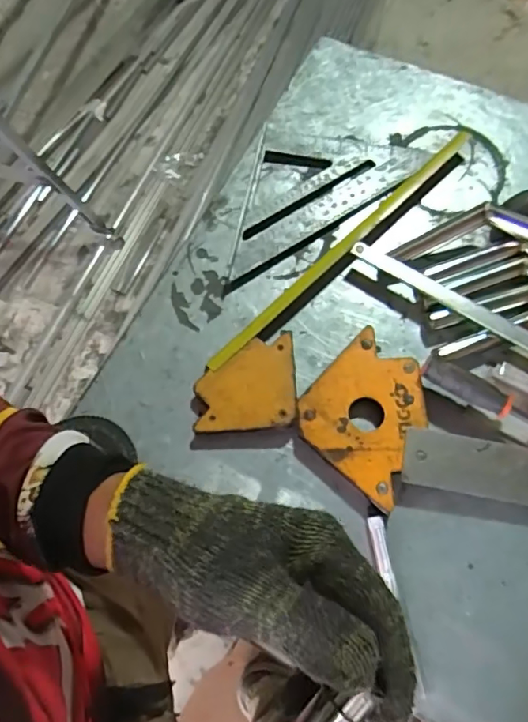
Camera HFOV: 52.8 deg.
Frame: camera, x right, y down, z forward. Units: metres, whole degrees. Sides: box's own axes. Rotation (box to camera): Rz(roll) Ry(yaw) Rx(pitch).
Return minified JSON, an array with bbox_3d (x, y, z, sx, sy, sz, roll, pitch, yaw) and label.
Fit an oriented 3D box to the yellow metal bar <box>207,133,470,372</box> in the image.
[{"bbox_3d":[0.077,-0.108,0.493,0.337,0.014,0.019,-44,73,-11],"label":"yellow metal bar"}]

